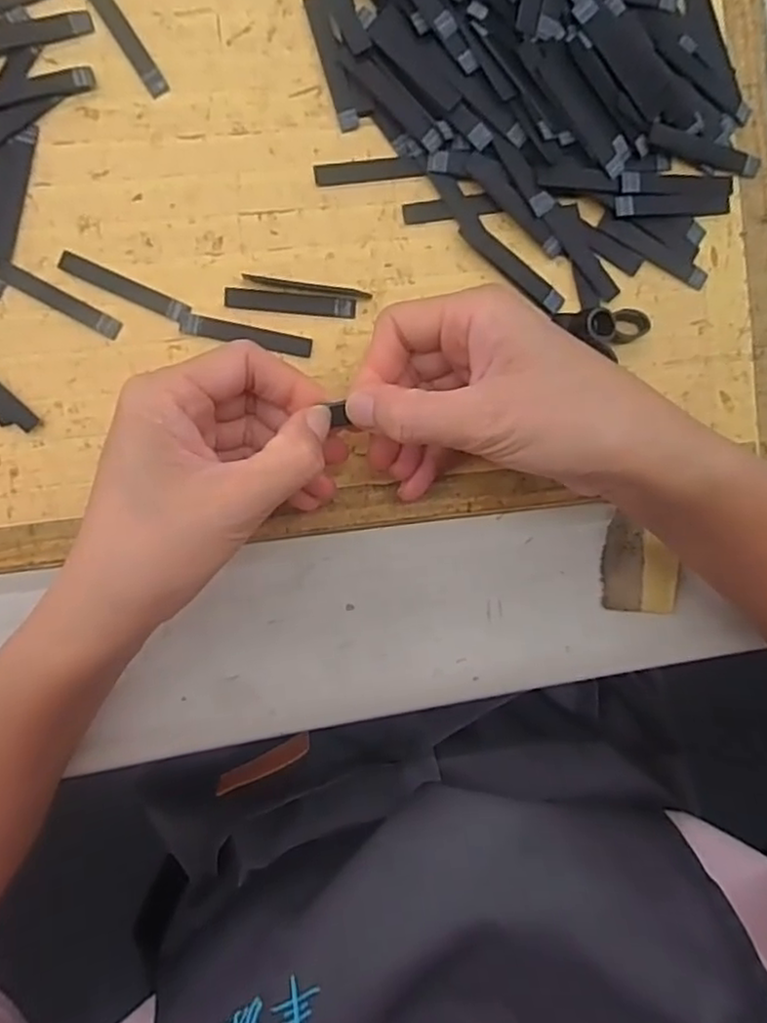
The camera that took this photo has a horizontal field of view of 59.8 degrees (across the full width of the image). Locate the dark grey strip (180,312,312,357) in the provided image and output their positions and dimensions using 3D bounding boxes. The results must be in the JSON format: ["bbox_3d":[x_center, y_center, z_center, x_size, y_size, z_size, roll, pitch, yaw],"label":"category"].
[{"bbox_3d":[-0.064,-0.082,0.311,0.061,0.004,0.009,11,95,-6],"label":"dark grey strip"}]

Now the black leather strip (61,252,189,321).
[{"bbox_3d":[-0.119,-0.103,0.307,0.060,0.004,0.009,24,93,-7],"label":"black leather strip"}]

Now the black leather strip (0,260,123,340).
[{"bbox_3d":[-0.148,-0.097,0.304,0.058,0.004,0.010,28,93,-7],"label":"black leather strip"}]

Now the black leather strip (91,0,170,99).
[{"bbox_3d":[-0.117,-0.216,0.299,0.009,0.004,0.062,-32,98,-1],"label":"black leather strip"}]

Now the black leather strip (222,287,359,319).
[{"bbox_3d":[-0.043,-0.098,0.312,0.060,0.004,0.009,4,96,-5],"label":"black leather strip"}]

